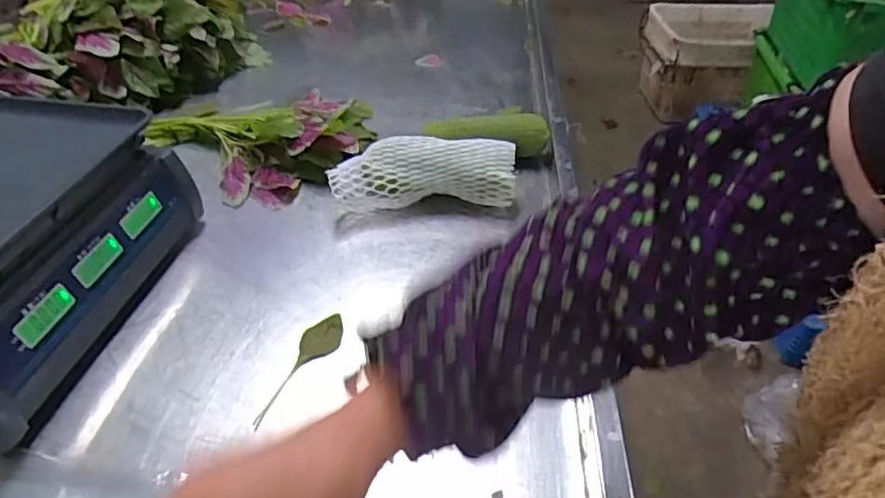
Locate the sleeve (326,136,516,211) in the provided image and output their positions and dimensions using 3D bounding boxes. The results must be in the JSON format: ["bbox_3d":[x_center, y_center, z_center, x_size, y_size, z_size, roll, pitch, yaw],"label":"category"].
[{"bbox_3d":[-0.023,-0.090,0.720,0.219,0.072,0.060,-2,41,-3],"label":"sleeve"}]

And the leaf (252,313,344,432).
[{"bbox_3d":[-0.126,0.109,0.544,0.036,0.011,0.135,9,42,10],"label":"leaf"}]

